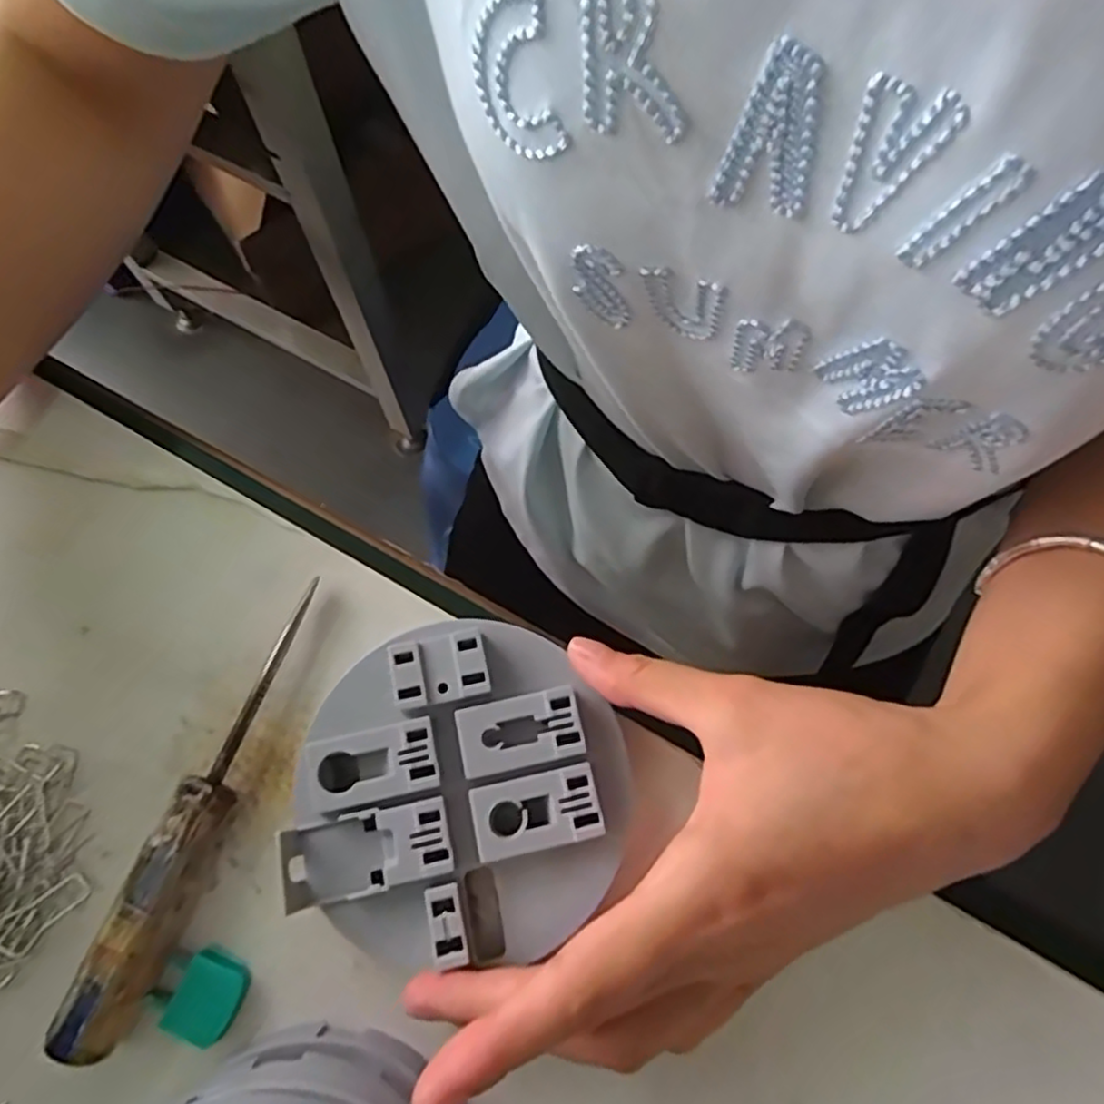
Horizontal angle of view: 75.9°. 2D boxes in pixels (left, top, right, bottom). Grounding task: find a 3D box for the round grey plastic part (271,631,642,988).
[{"bbox_3d":[-0.028,0.071,0.216,0.100,0.012,0.094,0,71,-1],"label":"round grey plastic part"}]

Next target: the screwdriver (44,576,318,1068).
[{"bbox_3d":[-0.108,0.076,0.221,0.018,0.019,0.142,18,73,5],"label":"screwdriver"}]

